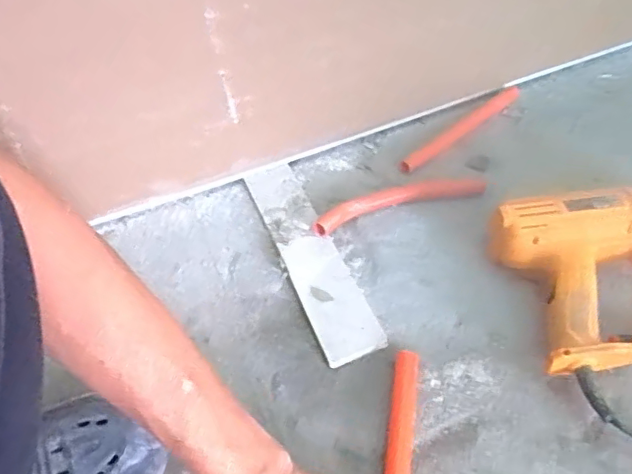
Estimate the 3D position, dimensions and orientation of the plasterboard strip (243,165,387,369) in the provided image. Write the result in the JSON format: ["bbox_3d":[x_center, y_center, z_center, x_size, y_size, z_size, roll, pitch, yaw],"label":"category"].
[{"bbox_3d":[-0.008,0.017,0.629,0.062,0.012,0.292,-18,49,-11],"label":"plasterboard strip"}]

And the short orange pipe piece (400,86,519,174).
[{"bbox_3d":[0.194,-0.148,0.748,0.235,0.022,0.022,-35,54,-24],"label":"short orange pipe piece"}]

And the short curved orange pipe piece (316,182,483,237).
[{"bbox_3d":[0.099,-0.043,0.663,0.212,0.028,0.033,-16,49,-9],"label":"short curved orange pipe piece"}]

